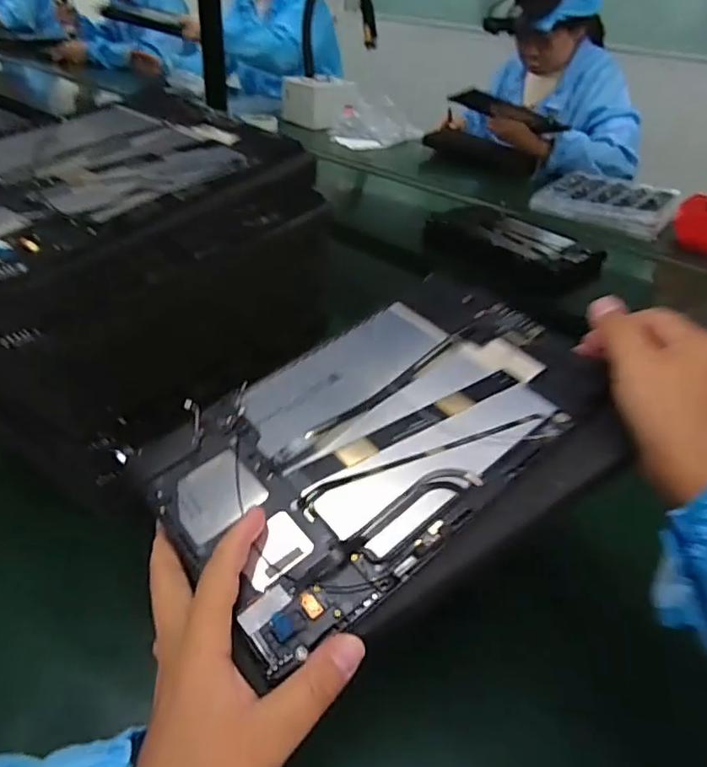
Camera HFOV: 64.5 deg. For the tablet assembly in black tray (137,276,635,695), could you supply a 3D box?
[{"bbox_3d":[0.020,0.026,0.308,0.238,0.011,0.164,-31,52,-21],"label":"tablet assembly in black tray"}]

